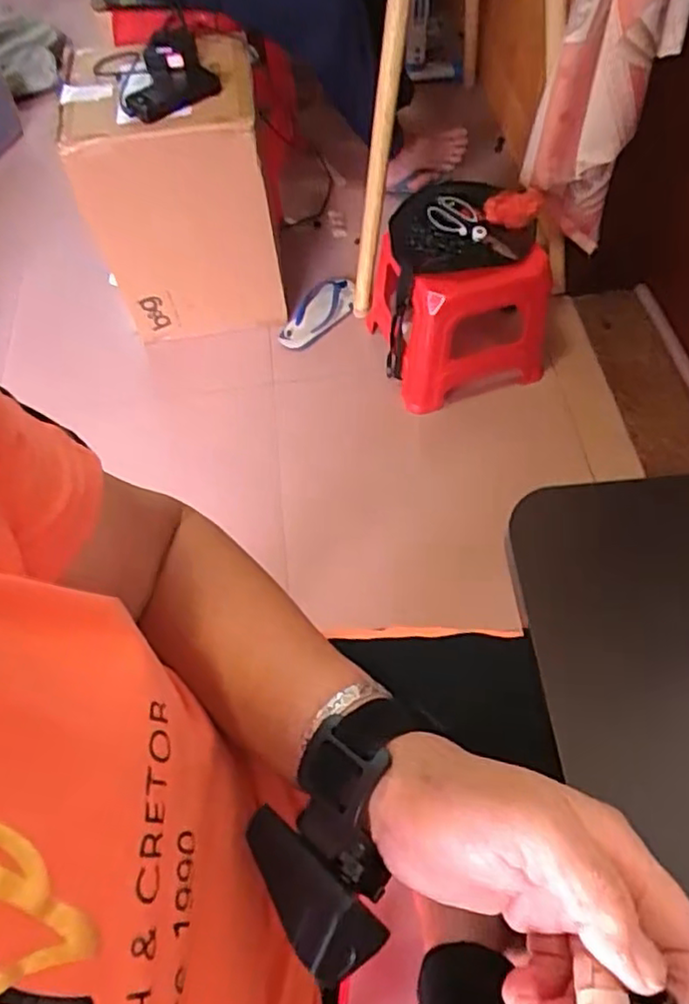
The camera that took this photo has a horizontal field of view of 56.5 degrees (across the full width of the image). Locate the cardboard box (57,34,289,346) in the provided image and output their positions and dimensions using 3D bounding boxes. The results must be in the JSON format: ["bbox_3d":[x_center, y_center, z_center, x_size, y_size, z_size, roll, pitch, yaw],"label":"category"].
[{"bbox_3d":[-0.337,-0.632,1.338,0.356,0.422,0.355,-9,60,-2],"label":"cardboard box"}]

